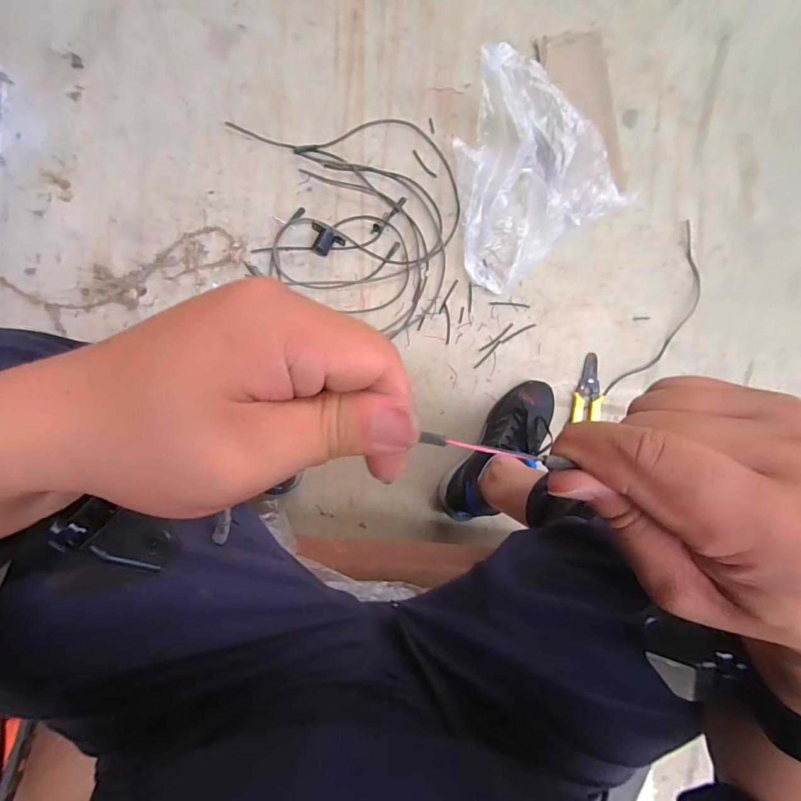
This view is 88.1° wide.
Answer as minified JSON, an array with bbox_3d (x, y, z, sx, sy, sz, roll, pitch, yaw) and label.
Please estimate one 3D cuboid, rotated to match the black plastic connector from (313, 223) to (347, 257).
[{"bbox_3d":[-0.129,-0.266,0.697,0.058,0.031,0.046,27,91,-6],"label":"black plastic connector"}]

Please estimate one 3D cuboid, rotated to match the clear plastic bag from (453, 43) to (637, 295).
[{"bbox_3d":[0.177,-0.361,0.670,0.258,0.144,0.294,-40,96,-2],"label":"clear plastic bag"}]

